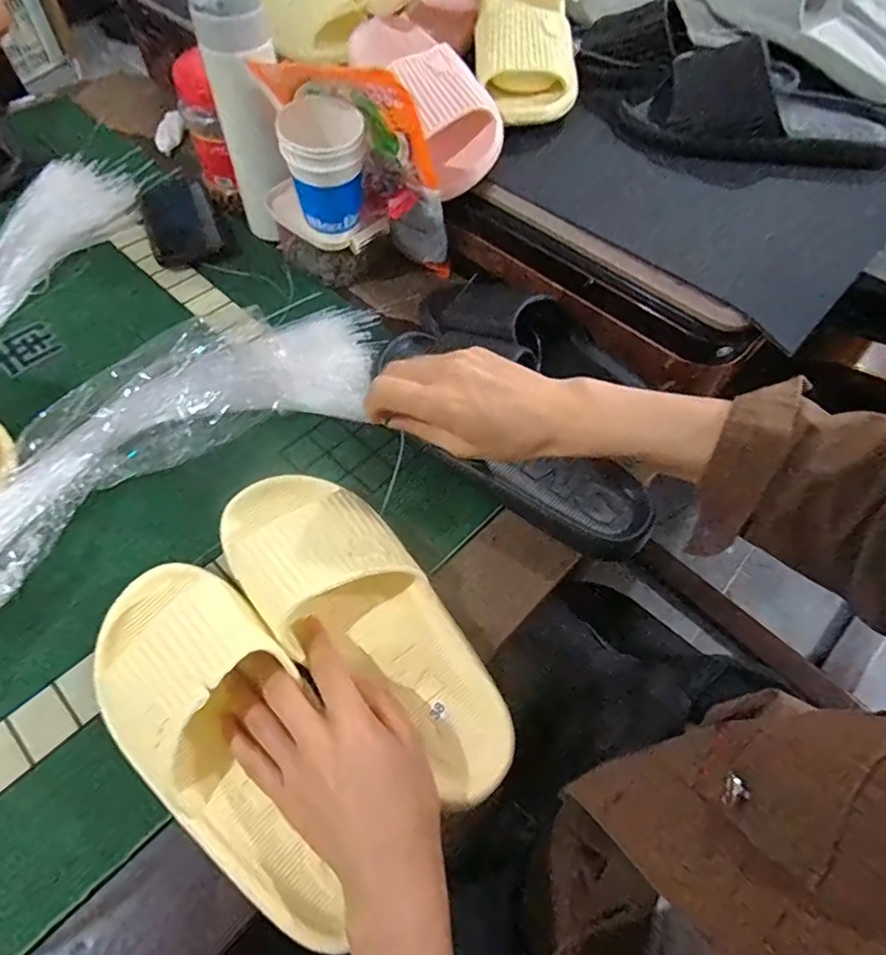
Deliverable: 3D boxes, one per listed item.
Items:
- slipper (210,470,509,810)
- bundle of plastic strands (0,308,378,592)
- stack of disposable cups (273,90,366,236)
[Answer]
[{"bbox_3d":[-0.051,0.087,0.372,0.253,0.061,0.100,43,66,12],"label":"slipper"},{"bbox_3d":[-0.214,-0.028,0.443,0.117,0.046,0.413,40,60,21],"label":"bundle of plastic strands"},{"bbox_3d":[-0.103,-0.277,0.503,0.069,0.101,0.061,-2,58,-3],"label":"stack of disposable cups"}]

